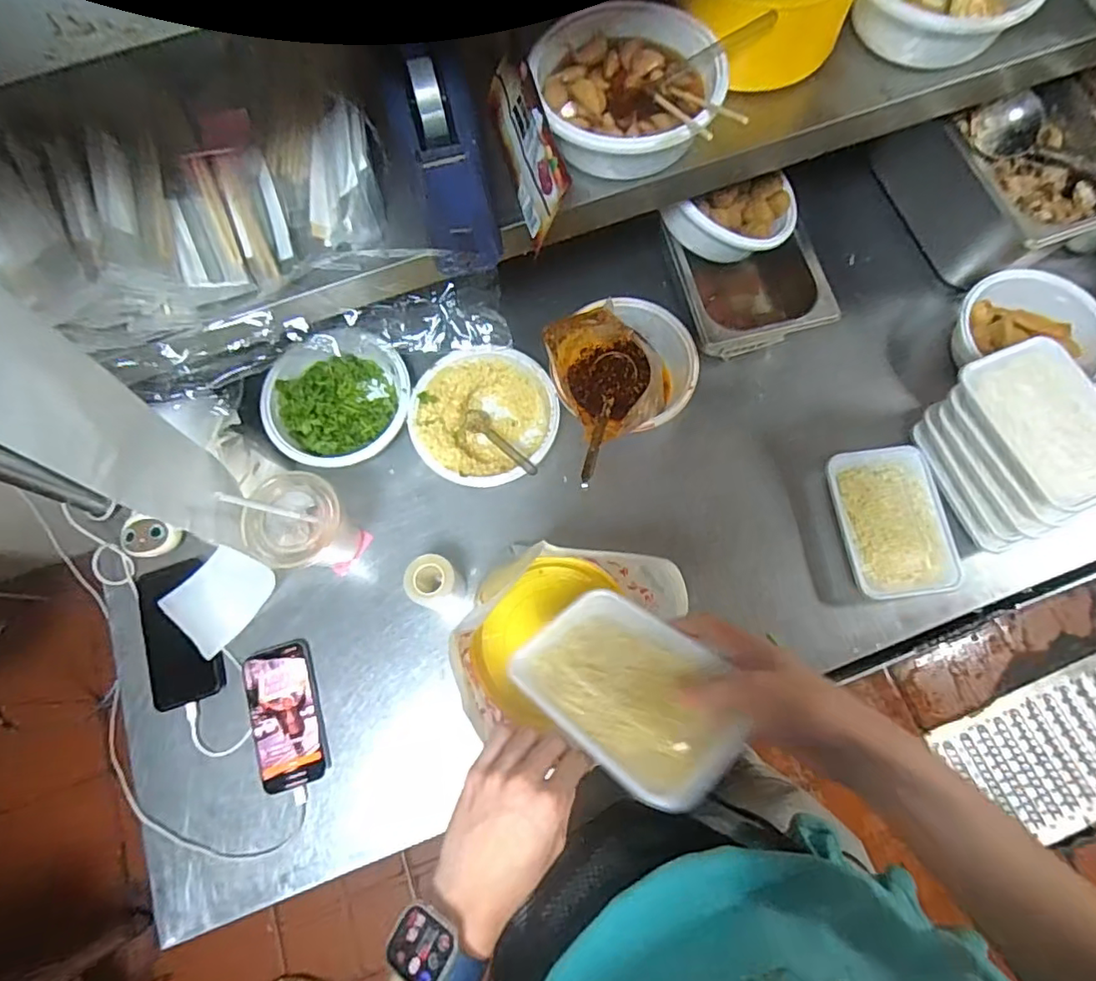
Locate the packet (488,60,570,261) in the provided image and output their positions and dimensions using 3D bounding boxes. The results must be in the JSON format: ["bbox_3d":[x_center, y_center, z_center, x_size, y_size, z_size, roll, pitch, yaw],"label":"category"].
[{"bbox_3d":[-0.020,-0.302,0.496,0.010,0.067,0.172,-7,71,-29],"label":"packet"}]

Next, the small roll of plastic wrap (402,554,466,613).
[{"bbox_3d":[-0.119,0.101,0.615,0.050,0.085,0.050,-1,74,2],"label":"small roll of plastic wrap"}]

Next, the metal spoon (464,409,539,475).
[{"bbox_3d":[-0.054,-0.055,0.664,0.029,0.026,0.125,-40,52,-9],"label":"metal spoon"}]

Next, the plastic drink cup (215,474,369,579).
[{"bbox_3d":[-0.255,0.043,0.610,0.086,0.124,0.082,-1,74,2],"label":"plastic drink cup"}]

